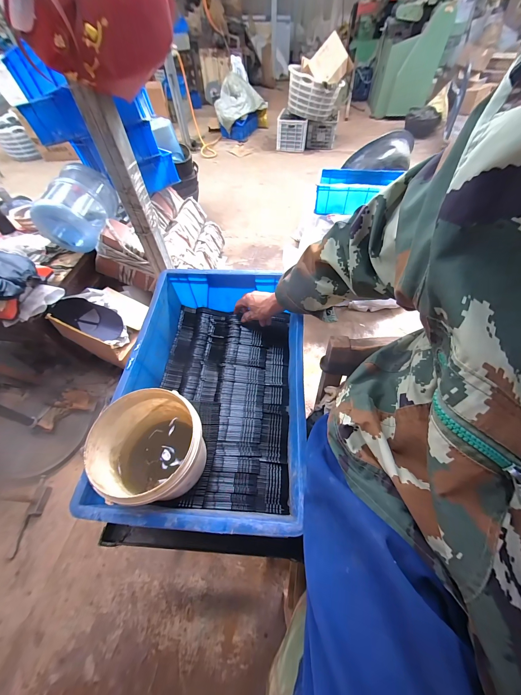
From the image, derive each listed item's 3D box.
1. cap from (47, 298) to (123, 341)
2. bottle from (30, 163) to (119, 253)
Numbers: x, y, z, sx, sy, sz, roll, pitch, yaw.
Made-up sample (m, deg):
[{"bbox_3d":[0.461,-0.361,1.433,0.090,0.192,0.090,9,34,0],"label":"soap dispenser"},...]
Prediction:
[{"bbox_3d":[-0.810,-0.142,1.193,0.286,0.118,0.142,30,78,-17],"label":"cap"},{"bbox_3d":[-0.958,-0.750,1.308,0.259,0.266,0.480,2,55,6],"label":"bottle"}]

